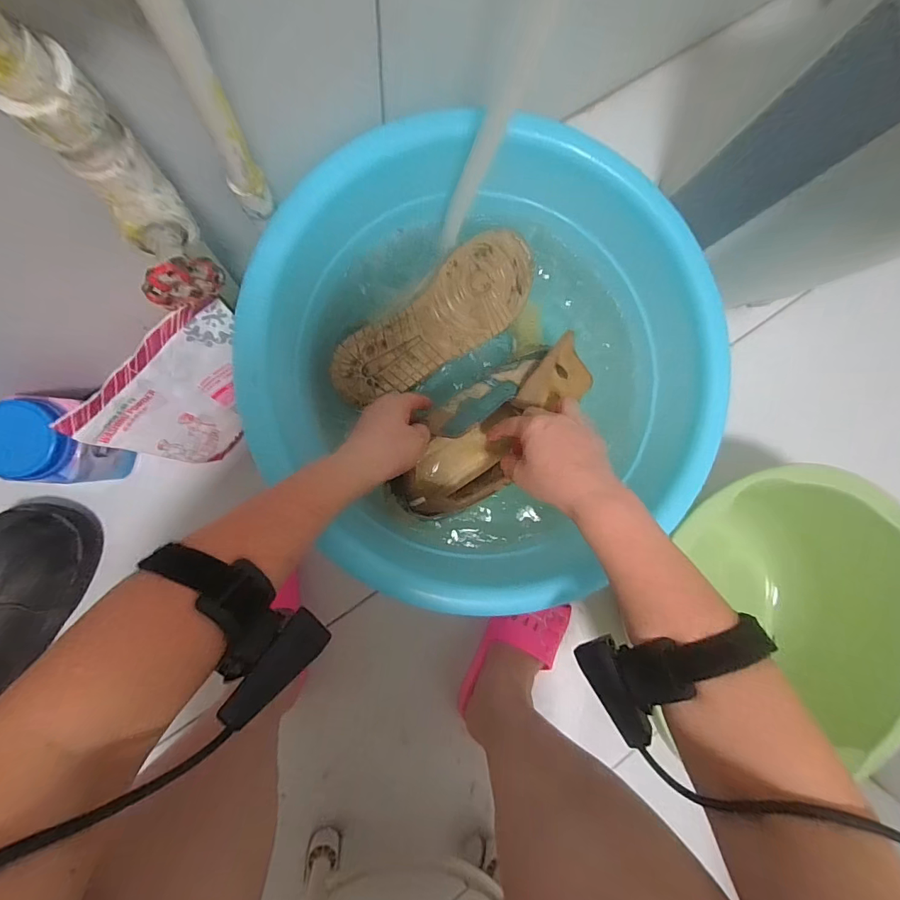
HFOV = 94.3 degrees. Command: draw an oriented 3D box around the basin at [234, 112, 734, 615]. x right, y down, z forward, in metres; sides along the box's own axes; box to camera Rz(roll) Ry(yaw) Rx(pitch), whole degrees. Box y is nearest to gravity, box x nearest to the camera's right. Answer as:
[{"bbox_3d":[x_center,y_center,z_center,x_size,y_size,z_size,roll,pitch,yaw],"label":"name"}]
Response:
[{"bbox_3d":[0.044,-0.085,0.447,0.425,0.136,0.438,0,90,-8],"label":"basin"}]

